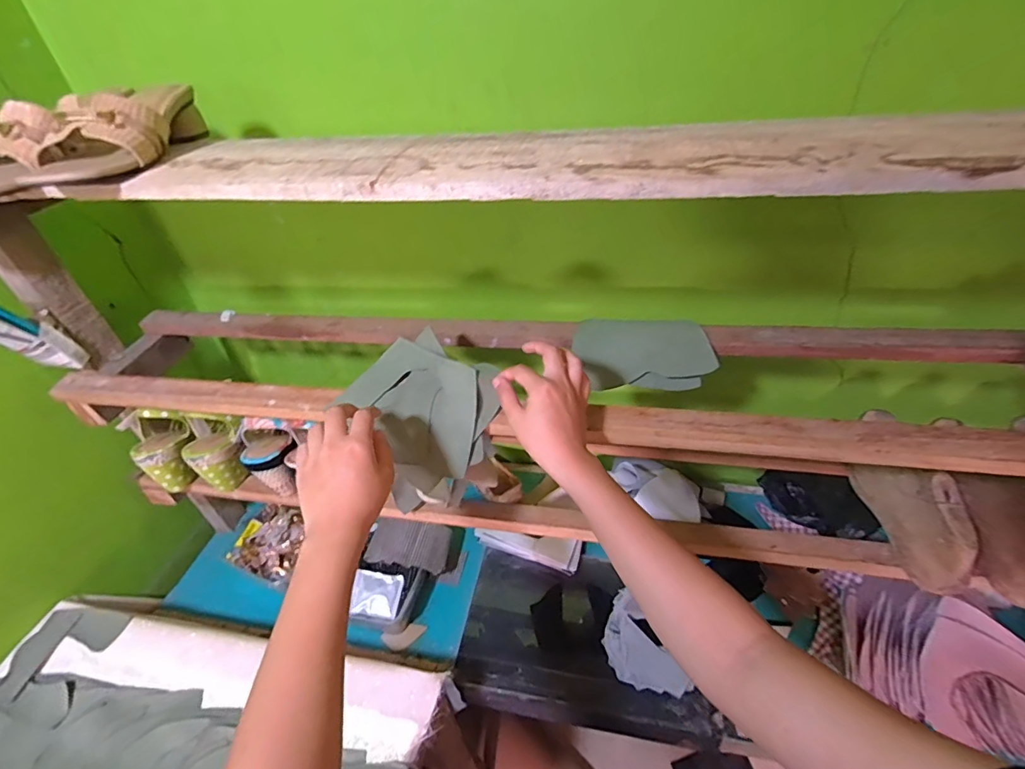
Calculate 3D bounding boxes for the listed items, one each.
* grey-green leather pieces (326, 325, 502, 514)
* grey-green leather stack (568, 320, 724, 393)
[{"bbox_3d":[-0.104,0.029,0.546,0.175,0.034,0.167,43,91,17],"label":"grey-green leather pieces"},{"bbox_3d":[0.159,-0.037,0.603,0.166,0.066,0.061,0,40,8],"label":"grey-green leather stack"}]

